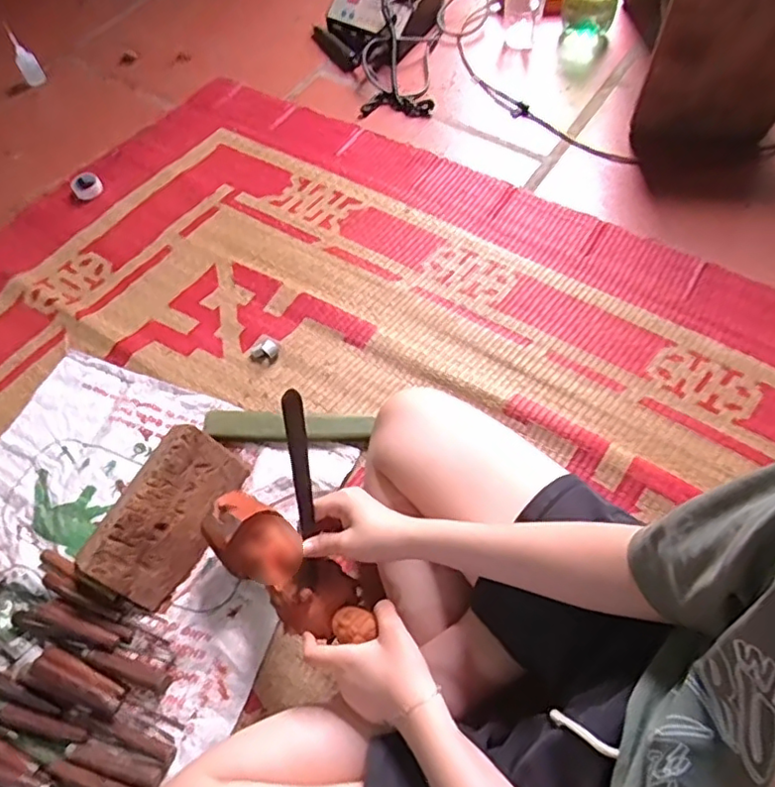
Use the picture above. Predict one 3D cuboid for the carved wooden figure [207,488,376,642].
[{"bbox_3d":[-0.111,0.185,0.639,0.249,0.054,0.076,23,63,41],"label":"carved wooden figure"}]

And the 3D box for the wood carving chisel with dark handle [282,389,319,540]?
[{"bbox_3d":[-0.082,0.067,0.572,0.019,0.011,0.141,-6,104,0],"label":"wood carving chisel with dark handle"}]

